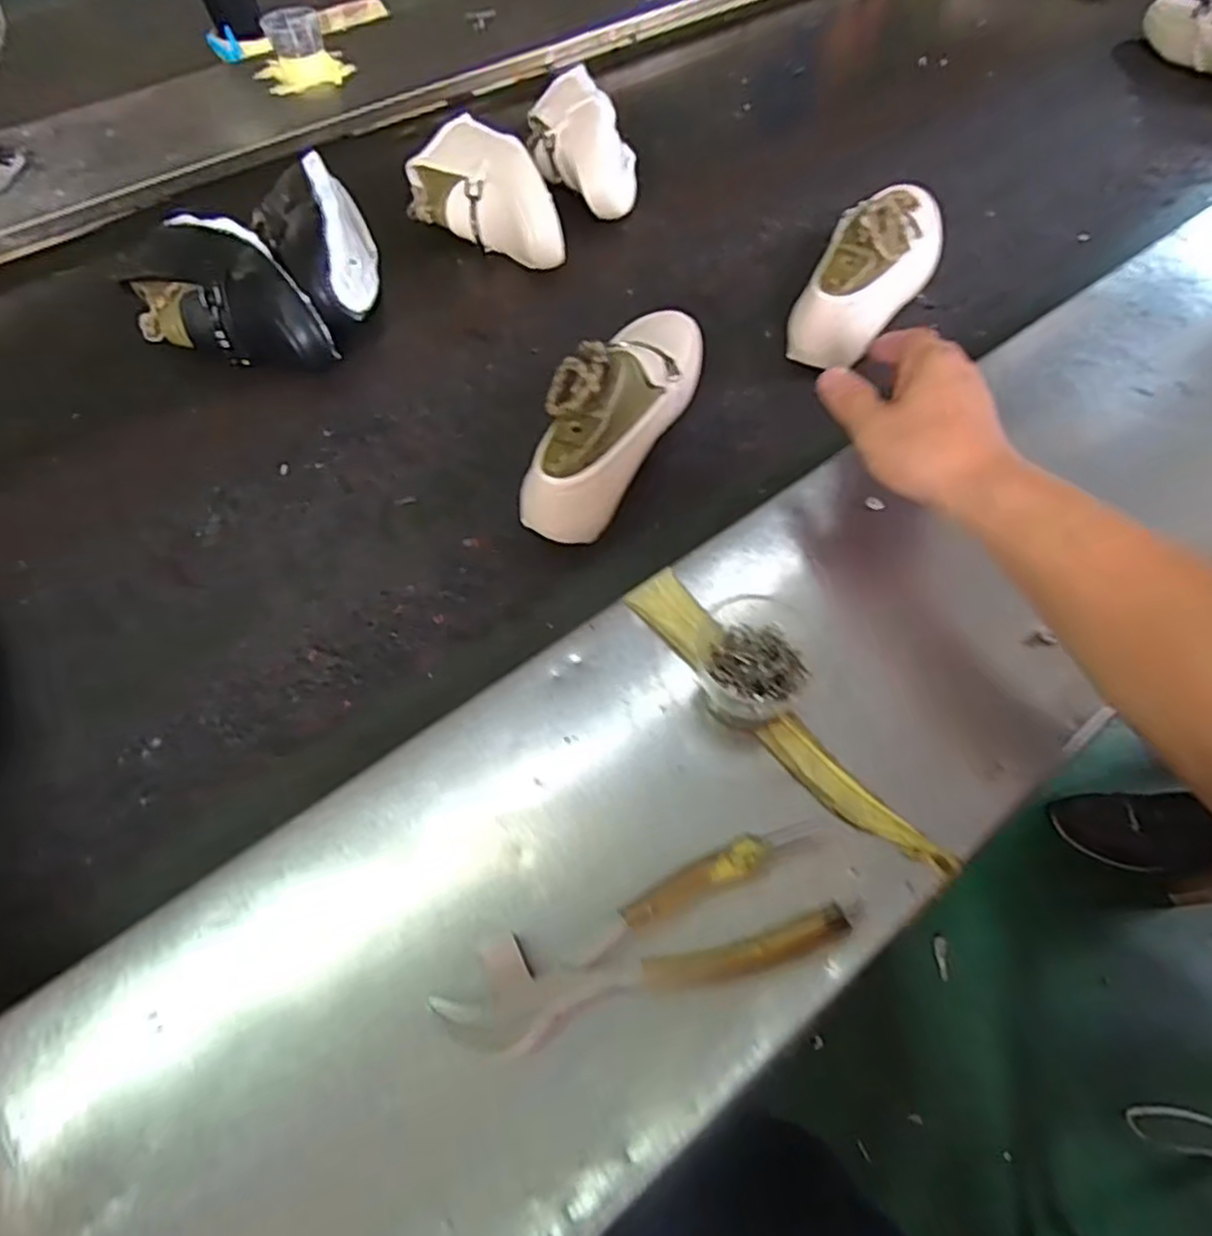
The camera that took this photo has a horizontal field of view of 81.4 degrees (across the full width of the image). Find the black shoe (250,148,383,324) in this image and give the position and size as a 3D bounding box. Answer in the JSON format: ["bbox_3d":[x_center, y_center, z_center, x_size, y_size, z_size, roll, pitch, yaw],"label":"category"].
[{"bbox_3d":[-0.255,-0.339,0.636,0.091,0.067,0.215,-20,58,-12],"label":"black shoe"}]

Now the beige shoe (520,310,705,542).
[{"bbox_3d":[0.011,-0.157,0.506,0.071,0.093,0.223,22,59,15],"label":"beige shoe"}]

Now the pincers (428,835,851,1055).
[{"bbox_3d":[0.014,0.147,0.317,0.179,0.020,0.050,-15,60,-8],"label":"pincers"}]

